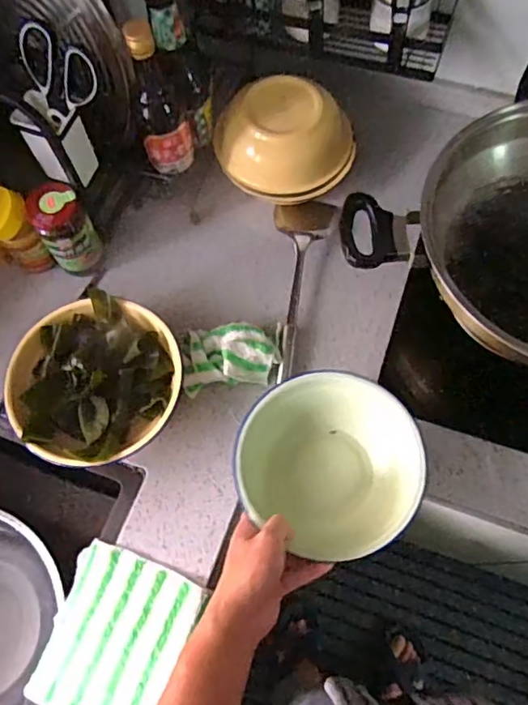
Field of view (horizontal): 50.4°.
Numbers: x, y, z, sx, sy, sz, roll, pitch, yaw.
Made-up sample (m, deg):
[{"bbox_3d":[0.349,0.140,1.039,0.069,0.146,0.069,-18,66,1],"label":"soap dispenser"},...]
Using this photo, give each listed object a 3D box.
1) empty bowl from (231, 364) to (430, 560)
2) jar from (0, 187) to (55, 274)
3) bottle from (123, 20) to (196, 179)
[{"bbox_3d":[0.070,0.118,0.610,0.191,0.072,0.181,0,70,1],"label":"empty bowl"},{"bbox_3d":[-0.327,-0.155,0.745,0.060,0.128,0.063,0,70,1],"label":"jar"},{"bbox_3d":[-0.124,-0.295,0.669,0.059,0.181,0.055,-10,70,-3],"label":"bottle"}]

